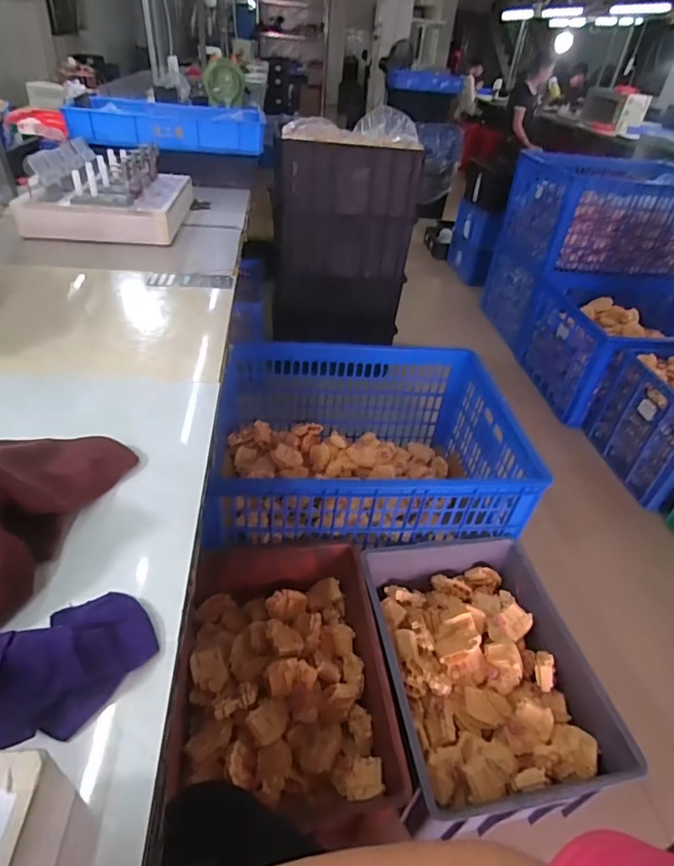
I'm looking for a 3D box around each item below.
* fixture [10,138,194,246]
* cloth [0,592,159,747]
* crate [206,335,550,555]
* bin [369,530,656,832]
[{"bbox_3d":[-0.527,-0.585,1.182,0.308,0.137,0.401,3,39,-5],"label":"fixture"},{"bbox_3d":[-0.223,0.174,0.367,0.094,0.052,0.161,30,44,26],"label":"cloth"},{"bbox_3d":[0.067,0.052,1.440,0.796,0.356,0.638,-1,39,-9],"label":"crate"},{"bbox_3d":[0.287,0.523,1.100,0.405,0.252,0.558,-2,40,-11],"label":"bin"}]

